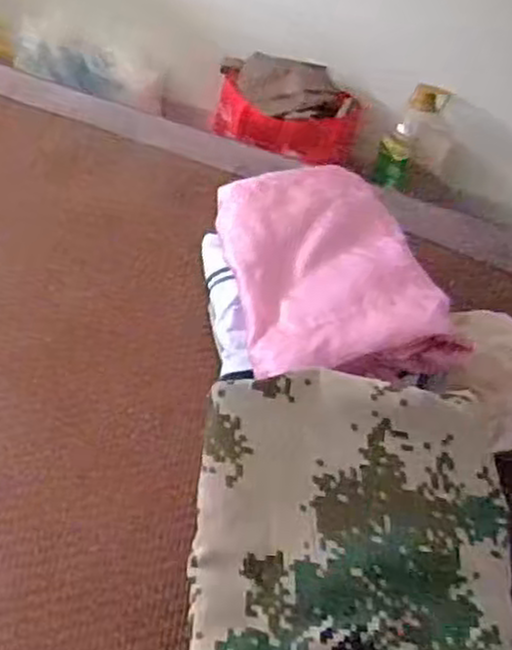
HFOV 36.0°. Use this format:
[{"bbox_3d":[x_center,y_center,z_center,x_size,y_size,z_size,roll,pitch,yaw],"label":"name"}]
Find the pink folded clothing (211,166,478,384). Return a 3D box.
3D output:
[{"bbox_3d":[0.071,-0.055,0.803,0.197,0.087,0.261,-7,44,-16],"label":"pink folded clothing"}]

